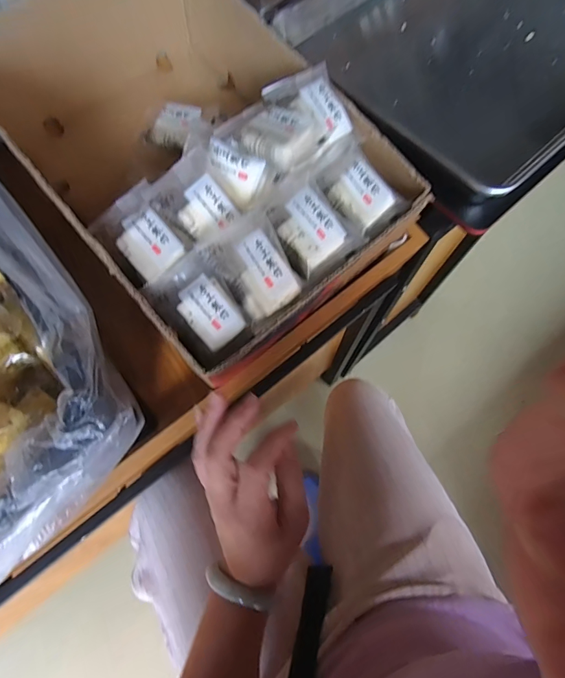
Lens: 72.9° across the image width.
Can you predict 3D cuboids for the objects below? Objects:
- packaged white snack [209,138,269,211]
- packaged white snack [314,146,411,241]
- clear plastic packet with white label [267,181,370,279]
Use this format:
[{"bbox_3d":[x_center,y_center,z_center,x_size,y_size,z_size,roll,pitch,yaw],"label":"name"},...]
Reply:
[{"bbox_3d":[-0.049,-0.165,0.385,0.061,0.028,0.050,29,99,-5],"label":"packaged white snack"},{"bbox_3d":[0.079,-0.149,0.379,0.061,0.028,0.083,-40,75,-14],"label":"packaged white snack"},{"bbox_3d":[0.029,-0.104,0.372,0.068,0.030,0.080,-36,97,1],"label":"clear plastic packet with white label"}]

